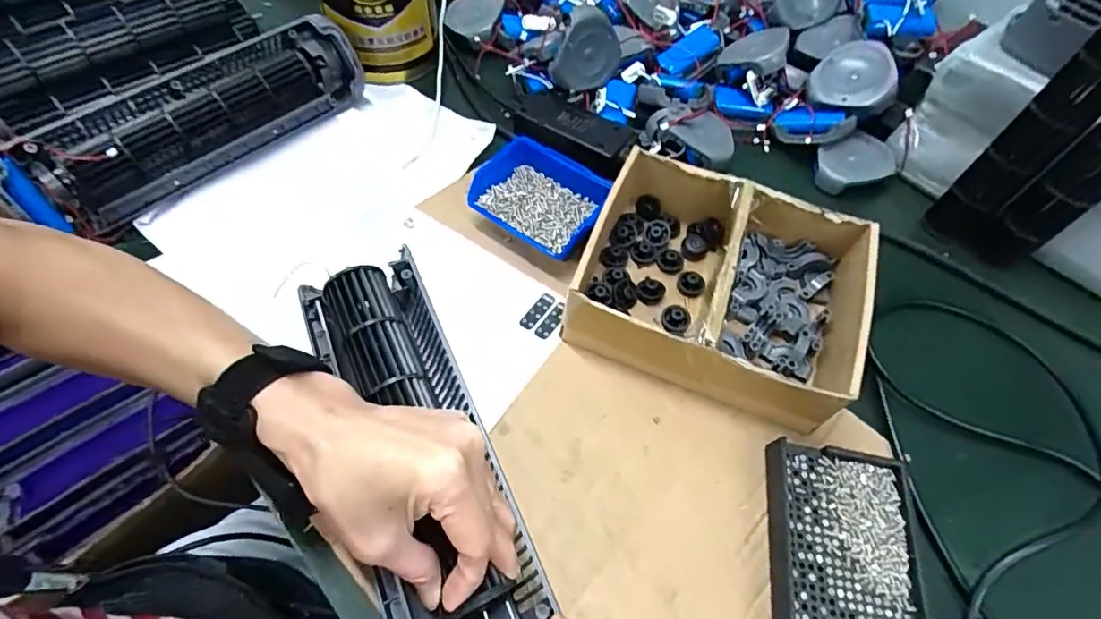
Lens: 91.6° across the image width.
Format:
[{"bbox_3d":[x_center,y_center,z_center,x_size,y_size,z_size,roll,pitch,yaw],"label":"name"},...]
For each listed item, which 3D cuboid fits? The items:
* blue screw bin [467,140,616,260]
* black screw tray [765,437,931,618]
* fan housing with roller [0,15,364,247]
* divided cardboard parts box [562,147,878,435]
[{"bbox_3d":[-0.006,-0.096,0.475,0.110,0.040,0.089,32,61,15],"label":"blue screw bin"},{"bbox_3d":[0.190,0.160,0.346,0.093,0.019,0.134,9,57,2],"label":"black screw tray"},{"bbox_3d":[-0.316,-0.170,0.479,0.077,0.065,0.301,40,63,19],"label":"fan housing with roller"},{"bbox_3d":[0.132,-0.022,0.425,0.198,0.070,0.171,21,58,9],"label":"divided cardboard parts box"}]

